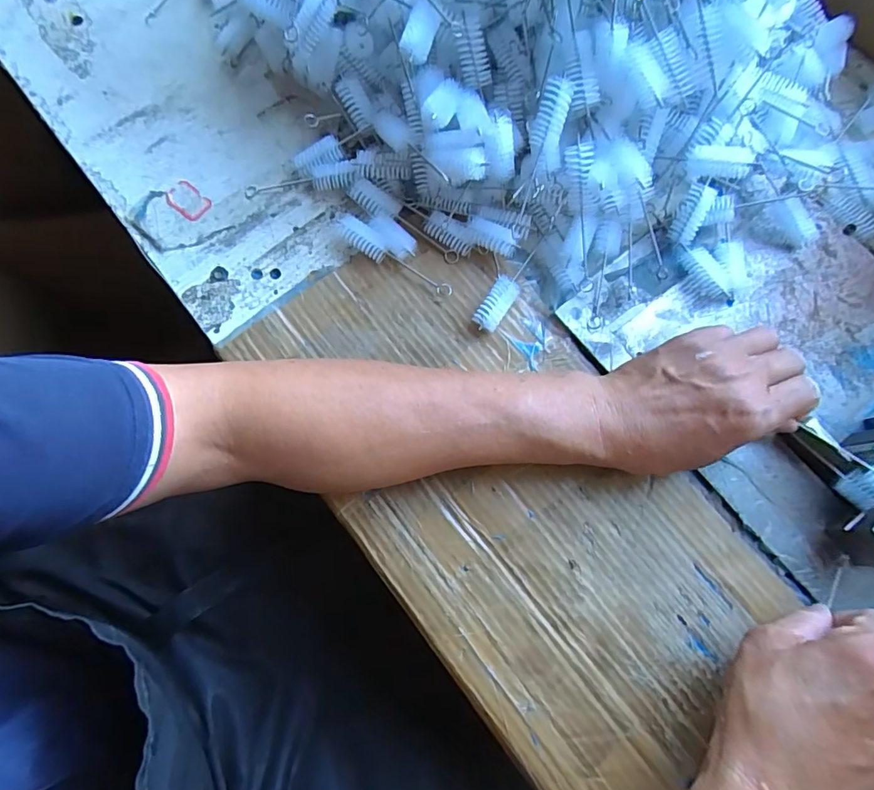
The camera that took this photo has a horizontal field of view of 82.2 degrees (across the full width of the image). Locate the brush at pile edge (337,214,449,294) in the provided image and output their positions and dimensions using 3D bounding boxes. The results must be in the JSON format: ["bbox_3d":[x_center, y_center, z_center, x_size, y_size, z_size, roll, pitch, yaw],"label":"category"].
[{"bbox_3d":[-0.036,-0.105,0.384,0.105,0.018,0.015,34,79,9],"label":"brush at pile edge"}]

